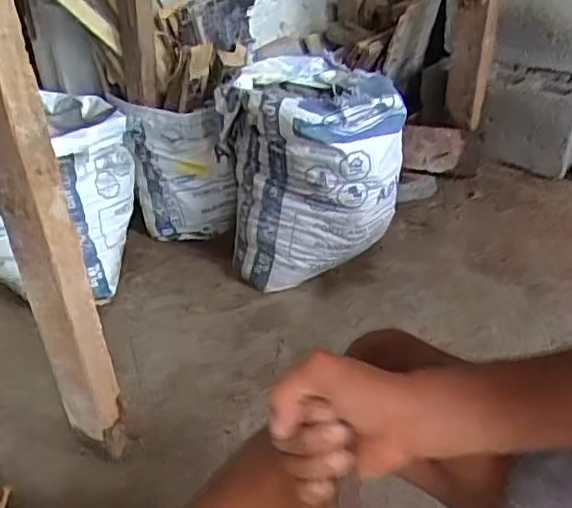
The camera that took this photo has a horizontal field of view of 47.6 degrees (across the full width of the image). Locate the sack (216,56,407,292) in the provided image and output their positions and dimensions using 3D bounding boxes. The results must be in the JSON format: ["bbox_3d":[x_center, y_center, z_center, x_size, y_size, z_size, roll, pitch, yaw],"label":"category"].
[{"bbox_3d":[0.034,-0.160,1.223,0.300,0.364,0.321,-9,34,-8],"label":"sack"}]

